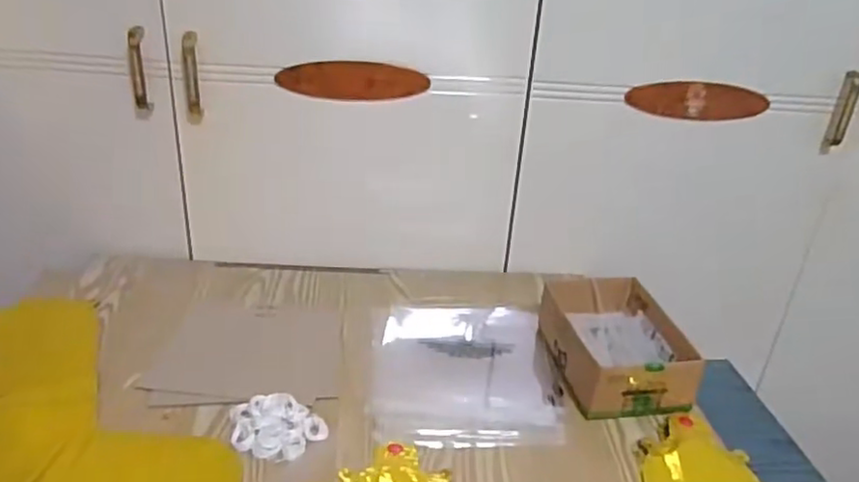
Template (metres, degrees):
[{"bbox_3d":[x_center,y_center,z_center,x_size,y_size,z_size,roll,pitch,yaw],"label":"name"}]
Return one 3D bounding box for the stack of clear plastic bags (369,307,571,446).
[{"bbox_3d":[0.038,0.137,0.760,0.204,0.013,0.262,2,27,-3],"label":"stack of clear plastic bags"}]

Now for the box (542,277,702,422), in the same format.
[{"bbox_3d":[0.210,0.116,0.749,0.127,0.065,0.185,0,27,-8],"label":"box"}]

